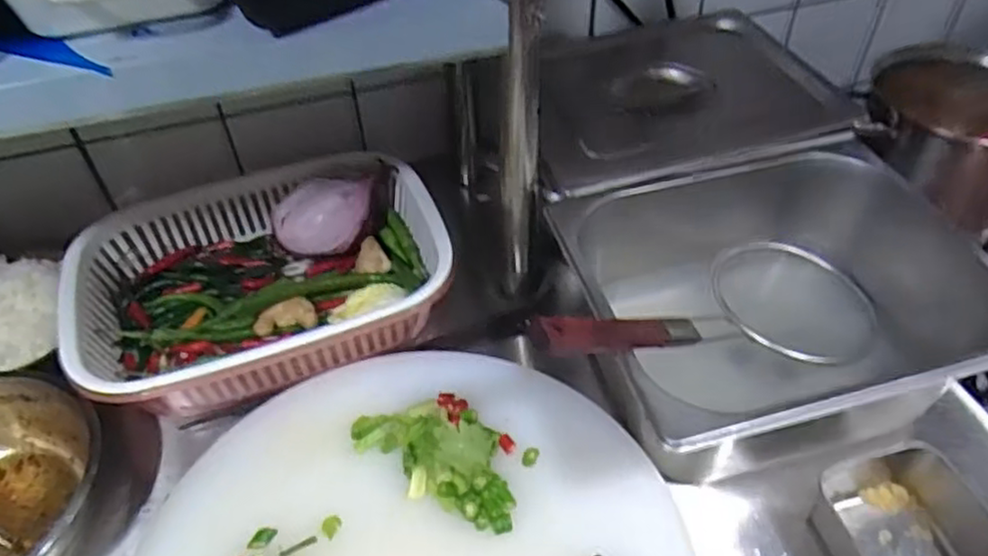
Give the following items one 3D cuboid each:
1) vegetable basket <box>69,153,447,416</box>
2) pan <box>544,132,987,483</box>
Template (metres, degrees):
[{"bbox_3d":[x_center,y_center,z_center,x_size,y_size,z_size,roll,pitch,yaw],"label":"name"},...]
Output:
[{"bbox_3d":[-0.232,-0.004,0.704,0.348,0.094,0.234,-19,48,-15],"label":"vegetable basket"},{"bbox_3d":[0.231,0.024,0.608,0.313,0.128,0.268,-11,46,-9],"label":"pan"}]

